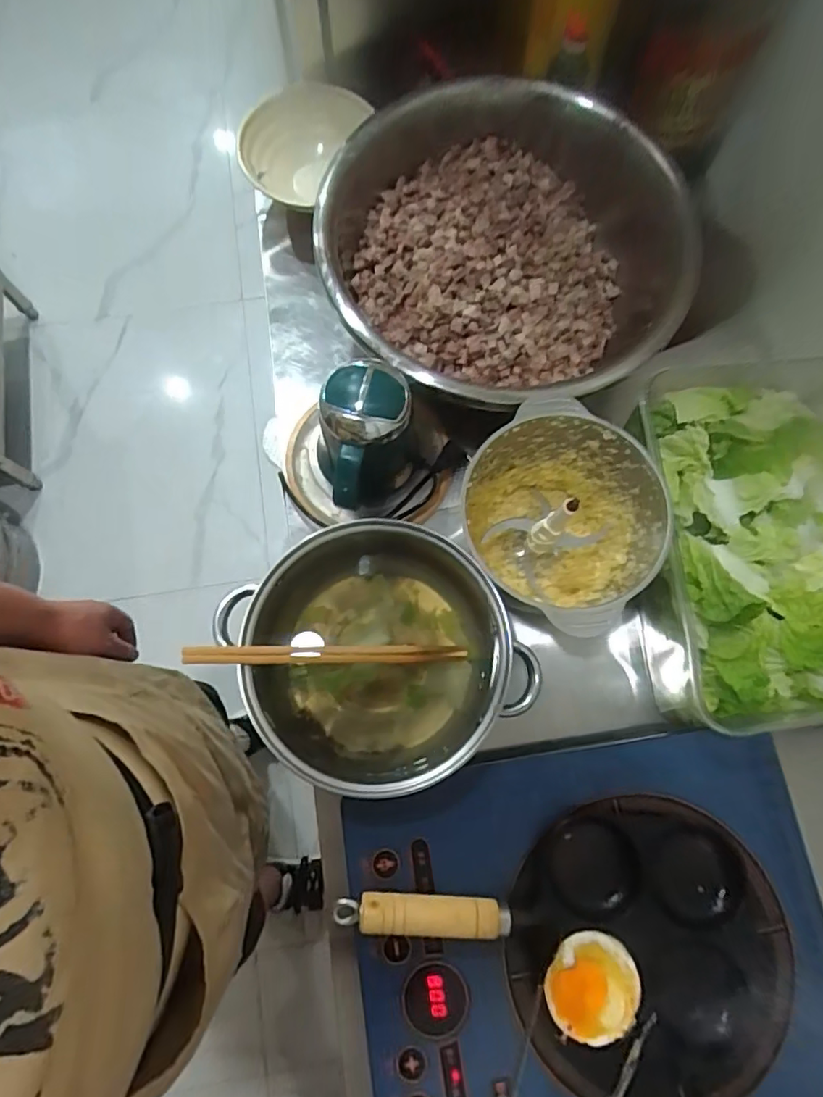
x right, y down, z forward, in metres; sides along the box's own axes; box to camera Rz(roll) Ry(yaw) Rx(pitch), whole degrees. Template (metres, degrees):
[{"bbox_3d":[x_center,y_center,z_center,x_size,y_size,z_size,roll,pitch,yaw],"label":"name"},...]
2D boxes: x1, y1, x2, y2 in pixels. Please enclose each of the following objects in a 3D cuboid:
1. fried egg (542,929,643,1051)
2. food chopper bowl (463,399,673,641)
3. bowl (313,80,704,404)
[{"bbox_3d":[0.142,0.345,0.452,0.068,0.011,0.073,0,75,-1],"label":"fried egg"},{"bbox_3d":[0.139,-0.023,0.575,0.176,0.135,0.176,0,75,-1],"label":"food chopper bowl"},{"bbox_3d":[0.104,-0.314,0.633,0.385,0.119,0.362,0,75,-1],"label":"bowl"}]

